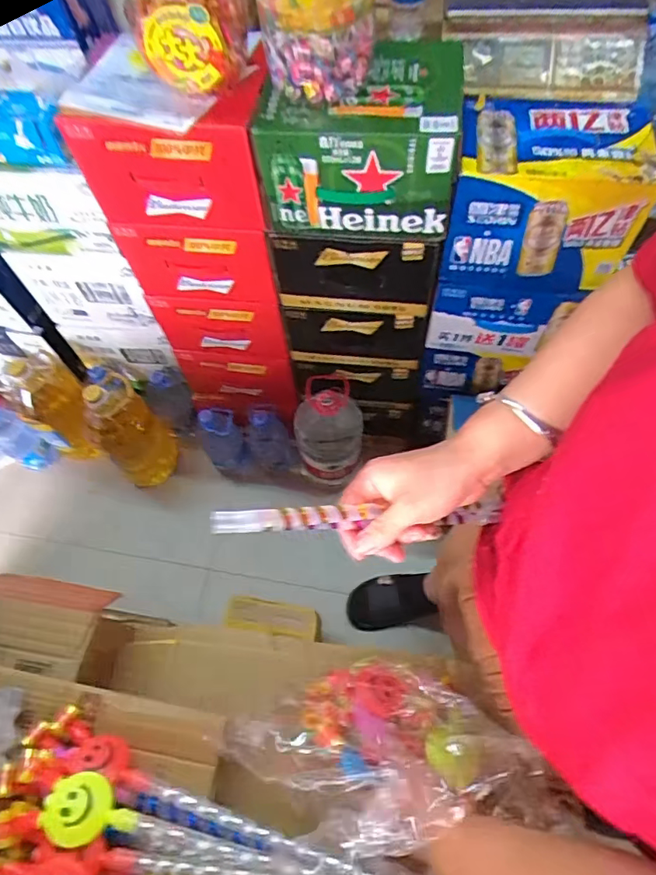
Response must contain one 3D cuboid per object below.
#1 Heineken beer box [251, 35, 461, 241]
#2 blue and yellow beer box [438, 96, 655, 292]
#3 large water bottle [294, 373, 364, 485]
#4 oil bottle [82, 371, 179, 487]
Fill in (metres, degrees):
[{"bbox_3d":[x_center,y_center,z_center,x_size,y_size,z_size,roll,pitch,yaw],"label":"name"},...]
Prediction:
[{"bbox_3d":[0.053,-0.447,0.798,0.274,0.171,0.221,7,63,7],"label":"Heineken beer box"},{"bbox_3d":[0.329,-0.377,0.826,0.268,0.196,0.188,6,63,7],"label":"blue and yellow beer box"},{"bbox_3d":[0.003,-0.017,1.238,0.149,0.307,0.153,-3,62,2],"label":"large water bottle"},{"bbox_3d":[-0.513,-0.034,1.332,0.158,0.330,0.185,-39,66,-16],"label":"oil bottle"}]

